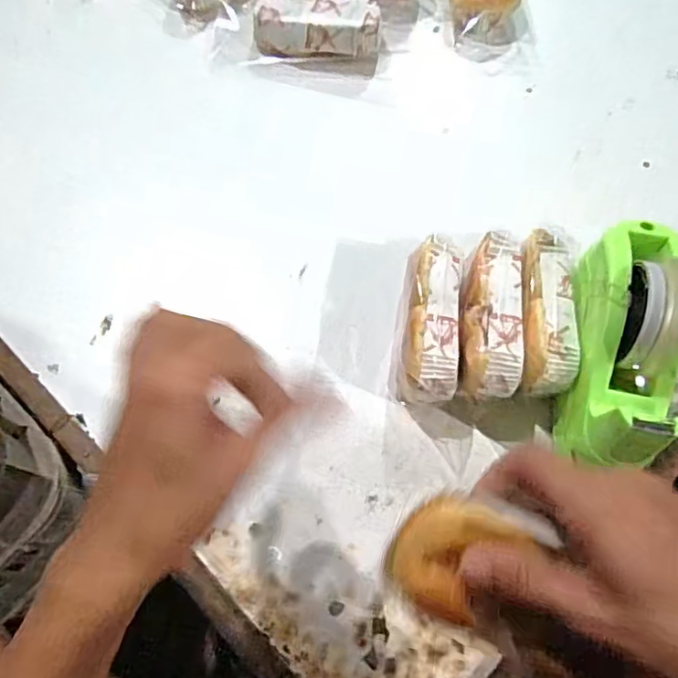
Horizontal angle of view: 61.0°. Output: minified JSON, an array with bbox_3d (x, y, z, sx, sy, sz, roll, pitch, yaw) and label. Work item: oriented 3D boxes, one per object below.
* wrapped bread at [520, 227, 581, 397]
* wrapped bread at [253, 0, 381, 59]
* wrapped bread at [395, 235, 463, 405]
[{"bbox_3d":[0.172,-0.022,0.491,0.046,0.062,0.145,6,67,2],"label":"wrapped bread"},{"bbox_3d":[-0.025,-0.337,0.631,0.138,0.054,0.062,12,67,5],"label":"wrapped bread"},{"bbox_3d":[0.075,-0.010,0.483,0.045,0.070,0.127,7,67,3],"label":"wrapped bread"}]

